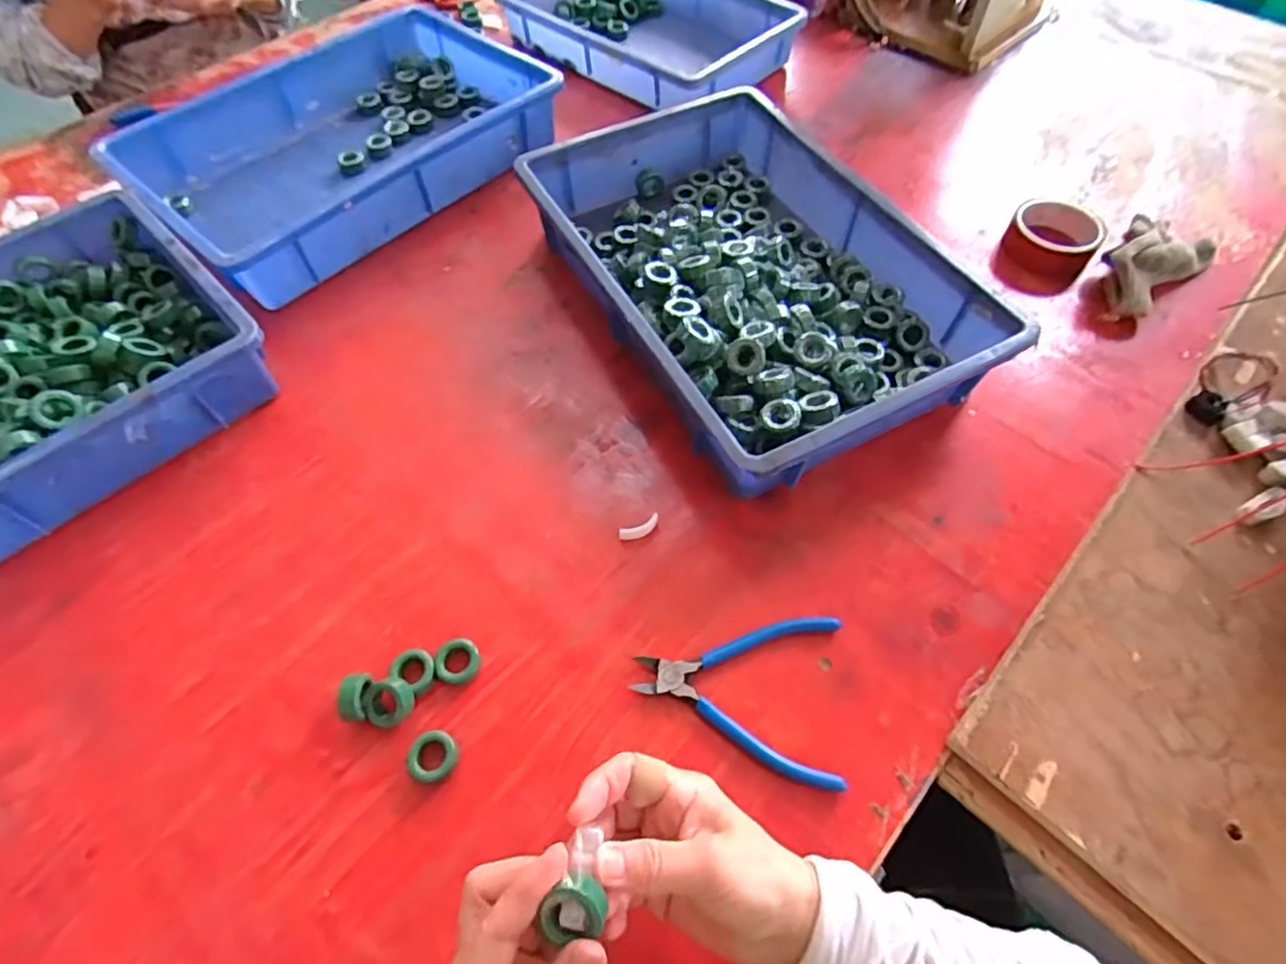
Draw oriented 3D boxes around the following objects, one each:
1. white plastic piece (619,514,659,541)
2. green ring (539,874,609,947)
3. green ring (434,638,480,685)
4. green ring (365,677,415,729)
[{"bbox_3d":[-0.002,0.038,0.508,0.035,0.008,0.013,-22,61,-12],"label":"white plastic piece"},{"bbox_3d":[-0.032,0.194,0.291,0.031,0.010,0.023,-21,80,7],"label":"green ring"},{"bbox_3d":[-0.131,0.128,0.451,0.029,0.013,0.030,0,59,0],"label":"green ring"},{"bbox_3d":[-0.171,0.150,0.429,0.031,0.013,0.031,-1,81,6],"label":"green ring"}]

